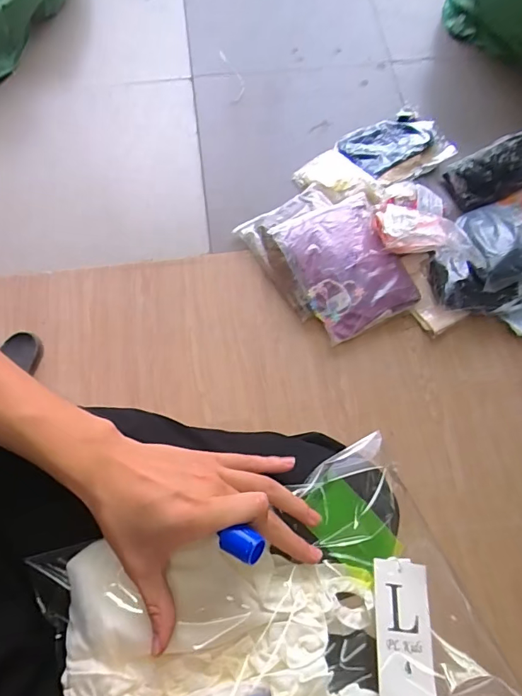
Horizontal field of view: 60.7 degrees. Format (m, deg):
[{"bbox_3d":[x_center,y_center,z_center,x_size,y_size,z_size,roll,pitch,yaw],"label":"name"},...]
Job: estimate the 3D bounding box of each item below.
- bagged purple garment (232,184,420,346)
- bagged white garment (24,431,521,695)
[{"bbox_3d":[0.174,-0.216,1.073,0.289,0.082,0.390,-32,75,-12],"label":"bagged purple garment"},{"bbox_3d":[0.017,0.216,0.331,0.296,0.085,0.220,-20,73,-8],"label":"bagged white garment"}]

